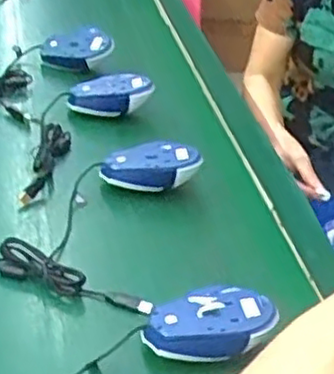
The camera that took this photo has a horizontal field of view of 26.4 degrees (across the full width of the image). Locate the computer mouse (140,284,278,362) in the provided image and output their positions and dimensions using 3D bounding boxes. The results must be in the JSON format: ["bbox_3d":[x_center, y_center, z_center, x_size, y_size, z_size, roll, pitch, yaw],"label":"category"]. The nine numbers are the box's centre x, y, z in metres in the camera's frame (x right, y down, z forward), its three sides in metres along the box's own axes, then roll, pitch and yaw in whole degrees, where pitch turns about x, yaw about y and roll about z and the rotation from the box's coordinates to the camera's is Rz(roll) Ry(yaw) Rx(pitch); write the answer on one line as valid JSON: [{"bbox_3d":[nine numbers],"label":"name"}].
[{"bbox_3d":[0.037,0.122,0.650,0.117,0.034,0.071,-10,37,-22],"label":"computer mouse"}]

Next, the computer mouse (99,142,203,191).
[{"bbox_3d":[-0.019,-0.025,0.872,0.116,0.036,0.058,-9,36,-20],"label":"computer mouse"}]

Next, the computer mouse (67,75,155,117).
[{"bbox_3d":[-0.080,-0.133,1.017,0.123,0.048,0.053,-7,34,3],"label":"computer mouse"}]

